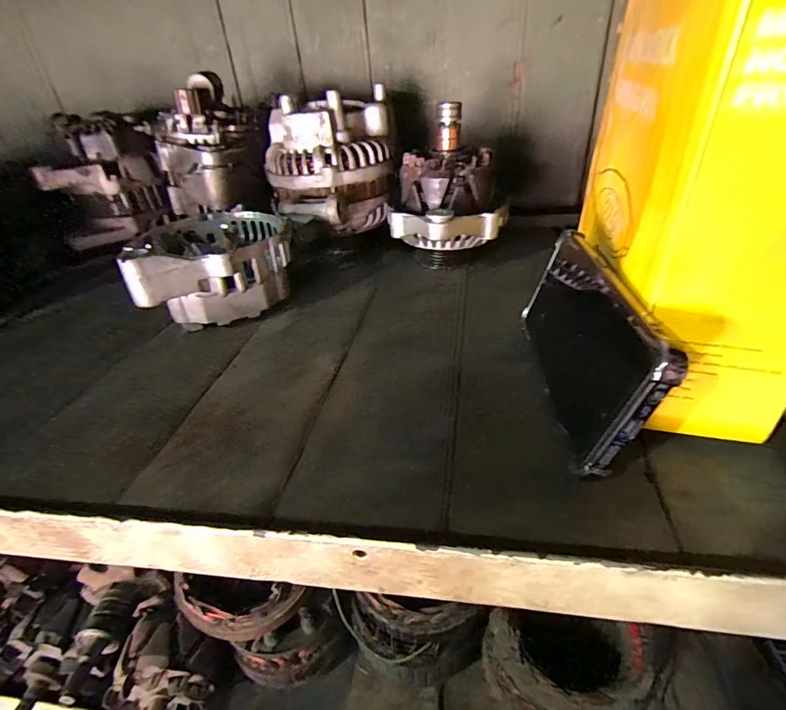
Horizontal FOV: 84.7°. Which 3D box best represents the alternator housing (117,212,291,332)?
[{"bbox_3d":[-0.159,-0.081,0.384,0.125,0.068,0.136,-19,37,-20],"label":"alternator housing"}]

